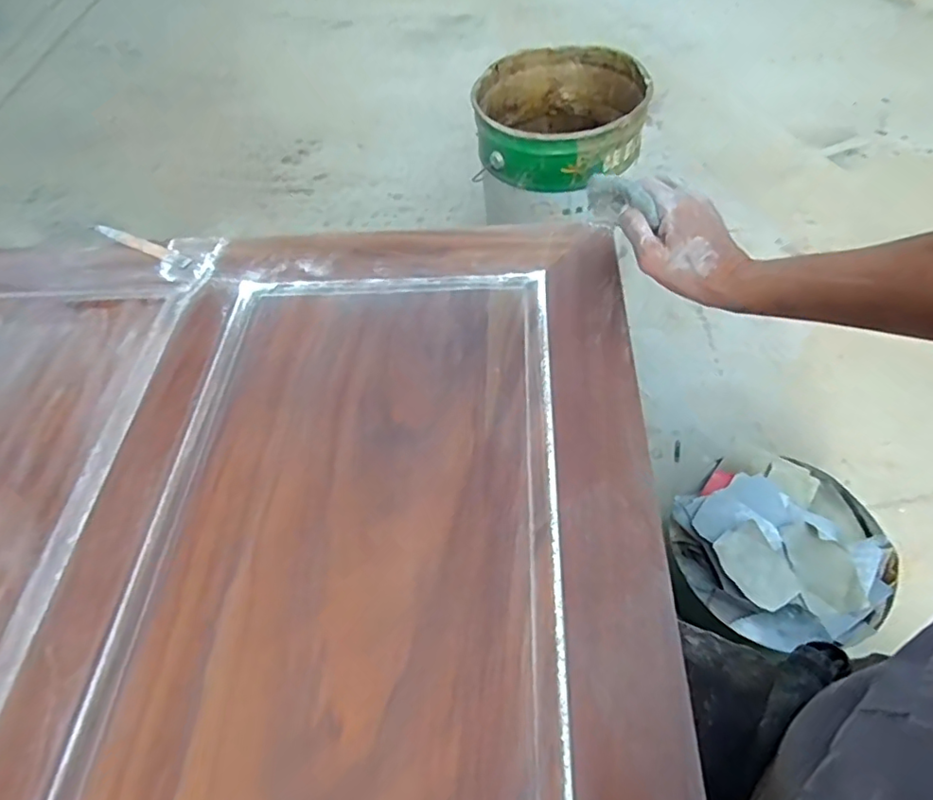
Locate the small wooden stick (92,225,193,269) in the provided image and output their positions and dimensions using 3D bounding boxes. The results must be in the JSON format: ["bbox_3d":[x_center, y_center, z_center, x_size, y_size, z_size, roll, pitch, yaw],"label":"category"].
[{"bbox_3d":[-0.394,-0.187,0.688,0.165,0.009,0.019,24,61,19],"label":"small wooden stick"}]

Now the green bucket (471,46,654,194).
[{"bbox_3d":[0.156,-0.465,0.977,0.274,0.146,0.271,5,55,5],"label":"green bucket"}]

